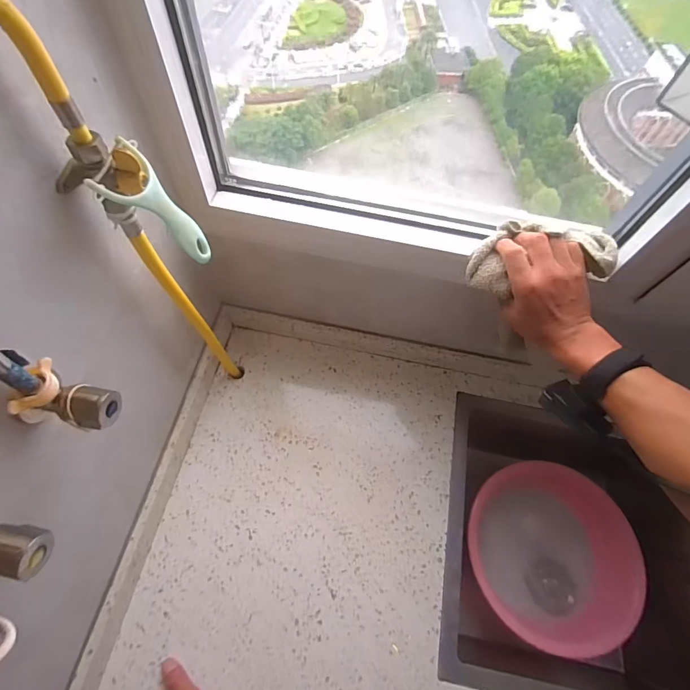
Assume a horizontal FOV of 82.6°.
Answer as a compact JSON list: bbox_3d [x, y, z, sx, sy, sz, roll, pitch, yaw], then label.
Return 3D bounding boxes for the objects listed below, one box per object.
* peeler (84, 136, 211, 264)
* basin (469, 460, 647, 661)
[{"bbox_3d":[-0.160,-0.117,0.351,0.017,0.115,0.056,-2,58,29],"label":"peeler"},{"bbox_3d":[0.378,0.389,0.736,0.293,0.108,0.288,39,67,15],"label":"basin"}]

